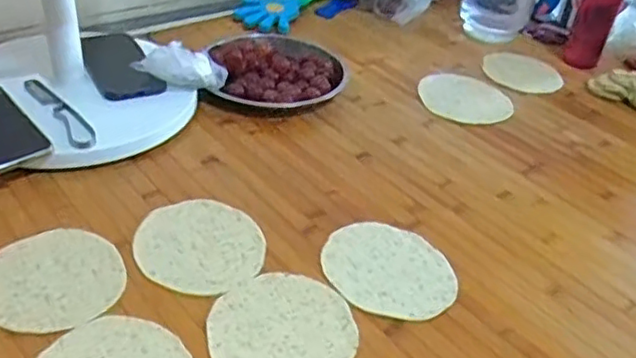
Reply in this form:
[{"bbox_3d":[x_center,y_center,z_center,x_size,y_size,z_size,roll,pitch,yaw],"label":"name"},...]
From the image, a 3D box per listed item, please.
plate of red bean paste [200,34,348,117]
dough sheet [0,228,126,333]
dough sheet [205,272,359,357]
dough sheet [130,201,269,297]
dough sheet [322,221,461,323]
[{"bbox_3d":[-0.060,-0.156,0.941,0.195,0.031,0.182,3,37,-6],"label":"plate of red bean paste"},{"bbox_3d":[-0.246,0.089,0.593,0.126,0.004,0.125,3,37,-7],"label":"dough sheet"},{"bbox_3d":[-0.031,0.132,0.570,0.128,0.004,0.126,-5,39,-16],"label":"dough sheet"},{"bbox_3d":[-0.118,0.066,0.647,0.121,0.004,0.133,-10,40,-22],"label":"dough sheet"},{"bbox_3d":[0.071,0.089,0.645,0.120,0.005,0.136,-15,42,-27],"label":"dough sheet"}]

